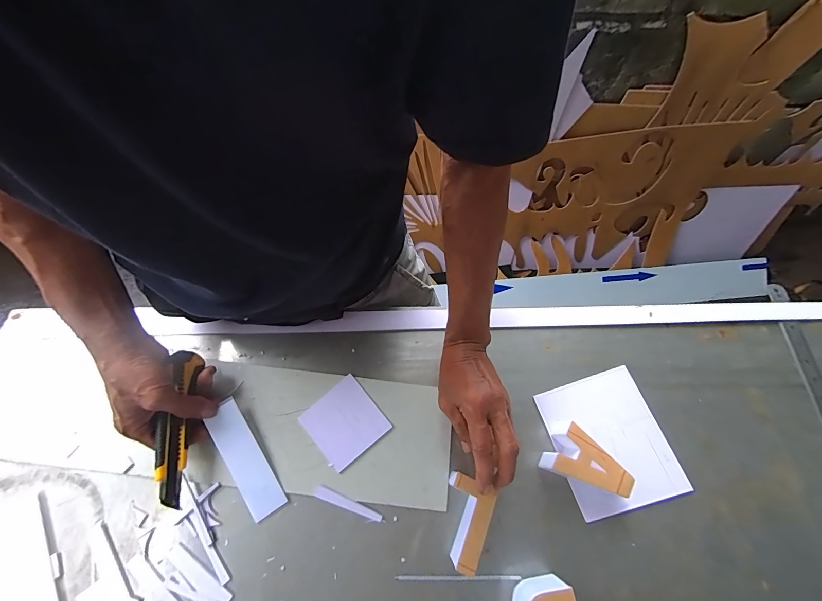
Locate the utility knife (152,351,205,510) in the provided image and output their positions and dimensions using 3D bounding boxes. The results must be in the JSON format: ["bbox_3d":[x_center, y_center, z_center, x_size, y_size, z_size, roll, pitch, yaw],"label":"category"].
[{"bbox_3d":[-0.260,0.135,0.380,0.028,0.023,0.162,-5,64,-5],"label":"utility knife"}]

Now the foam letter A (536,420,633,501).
[{"bbox_3d":[0.201,0.191,0.397,0.079,0.047,0.054,34,69,12],"label":"foam letter A"}]

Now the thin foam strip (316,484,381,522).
[{"bbox_3d":[-0.072,0.231,0.391,0.080,0.004,0.012,21,67,7],"label":"thin foam strip"}]

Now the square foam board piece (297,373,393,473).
[{"bbox_3d":[-0.081,0.149,0.423,0.080,0.007,0.083,-38,73,-17],"label":"square foam board piece"}]

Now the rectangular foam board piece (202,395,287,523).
[{"bbox_3d":[-0.192,0.181,0.395,0.039,0.005,0.133,-31,80,-15],"label":"rectangular foam board piece"}]

